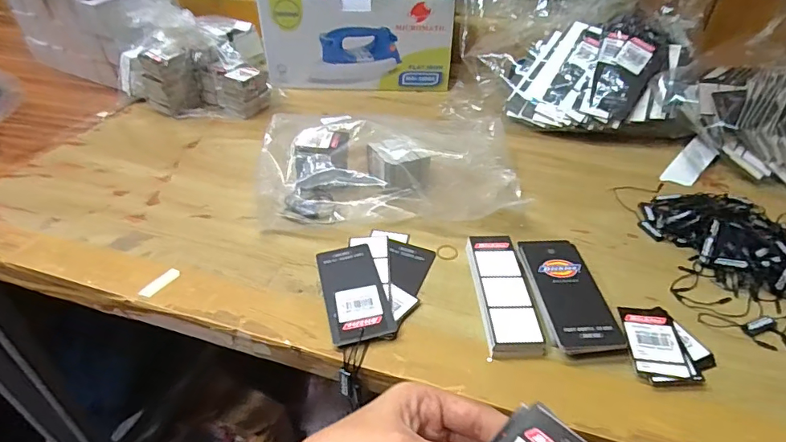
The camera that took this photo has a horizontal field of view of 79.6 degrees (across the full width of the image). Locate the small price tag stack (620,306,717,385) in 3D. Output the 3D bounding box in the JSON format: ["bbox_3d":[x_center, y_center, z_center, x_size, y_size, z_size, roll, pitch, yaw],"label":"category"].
[{"bbox_3d":[0.202,0.091,0.352,0.061,0.009,0.066,-1,41,-1],"label":"small price tag stack"}]

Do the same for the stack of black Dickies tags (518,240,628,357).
[{"bbox_3d":[0.140,0.056,0.384,0.053,0.010,0.115,-2,41,-2],"label":"stack of black Dickies tags"}]

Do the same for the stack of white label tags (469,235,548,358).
[{"bbox_3d":[0.088,0.056,0.389,0.042,0.014,0.122,-2,41,-2],"label":"stack of white label tags"}]

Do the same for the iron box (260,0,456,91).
[{"bbox_3d":[-0.051,-0.292,0.712,0.267,0.133,0.142,-2,41,-2],"label":"iron box"}]

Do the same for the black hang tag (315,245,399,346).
[{"bbox_3d":[-0.034,0.056,0.394,0.048,0.004,0.109,-11,37,-10],"label":"black hang tag"}]

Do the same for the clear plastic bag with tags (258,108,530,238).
[{"bbox_3d":[0.004,-0.065,0.487,0.273,0.064,0.145,-3,41,-3],"label":"clear plastic bag with tags"}]

